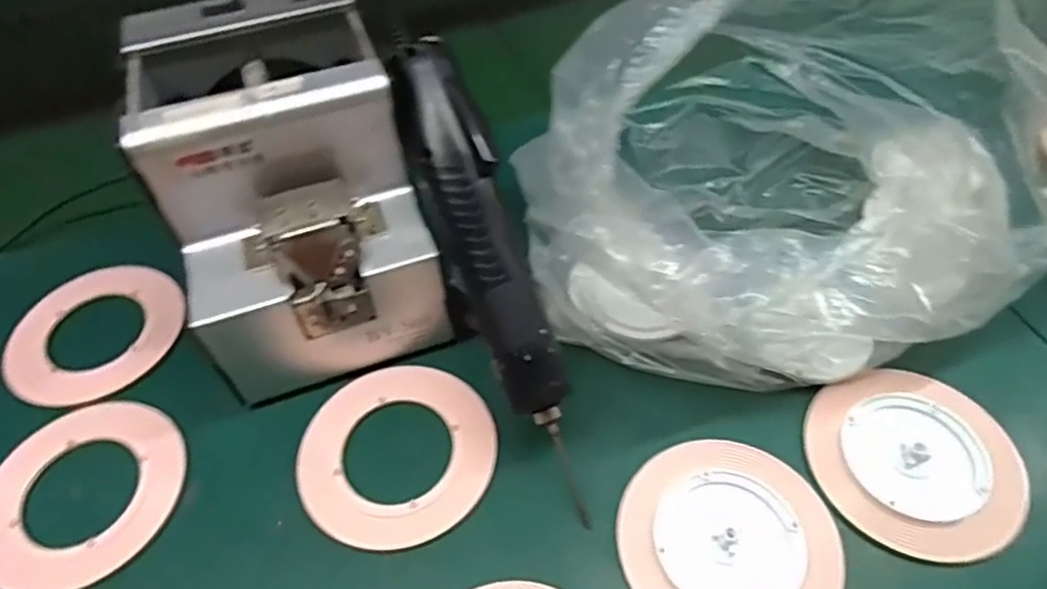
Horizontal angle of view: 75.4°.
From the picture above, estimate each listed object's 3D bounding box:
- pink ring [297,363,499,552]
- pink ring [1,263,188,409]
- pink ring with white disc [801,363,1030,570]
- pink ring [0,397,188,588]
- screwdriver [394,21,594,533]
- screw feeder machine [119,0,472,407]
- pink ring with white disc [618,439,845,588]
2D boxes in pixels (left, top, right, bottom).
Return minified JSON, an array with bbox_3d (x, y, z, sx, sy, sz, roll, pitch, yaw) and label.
[{"bbox_3d":[-0.068,0.081,0.361,0.101,0.004,0.101,-2,51,3],"label":"pink ring"},{"bbox_3d":[-0.265,0.022,0.419,0.103,0.008,0.098,-2,51,3],"label":"pink ring"},{"bbox_3d":[0.199,0.085,0.347,0.095,0.011,0.097,-2,51,3],"label":"pink ring with white disc"},{"bbox_3d":[-0.231,0.102,0.353,0.100,0.005,0.102,-2,51,3],"label":"pink ring"},{"bbox_3d":[-0.015,-0.012,0.344,0.036,0.032,0.245,-19,87,-11],"label":"screwdriver"},{"bbox_3d":[-0.128,-0.055,0.381,0.125,0.150,0.167,-20,53,-11],"label":"screw feeder machine"},{"bbox_3d":[0.097,0.117,0.321,0.095,0.004,0.100,-2,51,3],"label":"pink ring with white disc"}]

